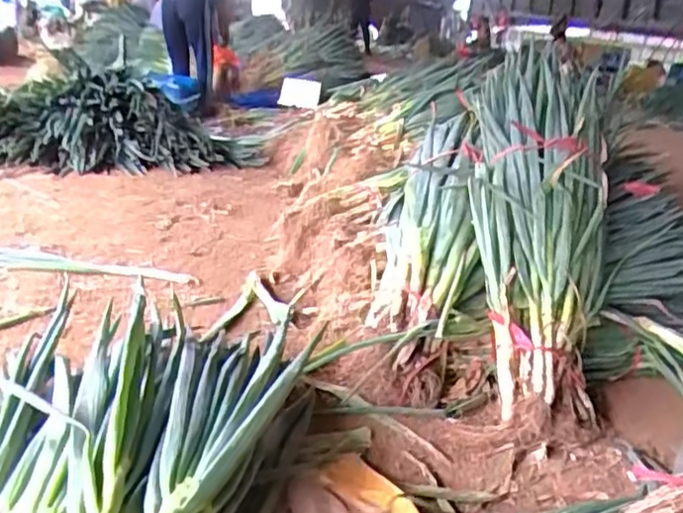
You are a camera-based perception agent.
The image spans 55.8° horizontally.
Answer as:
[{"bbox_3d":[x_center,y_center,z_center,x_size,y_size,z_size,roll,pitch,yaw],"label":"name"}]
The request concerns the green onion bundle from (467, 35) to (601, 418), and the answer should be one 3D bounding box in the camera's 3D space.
[{"bbox_3d":[0.455,-0.132,1.477,0.307,0.823,0.160,5,-15,-5],"label":"green onion bundle"}]

